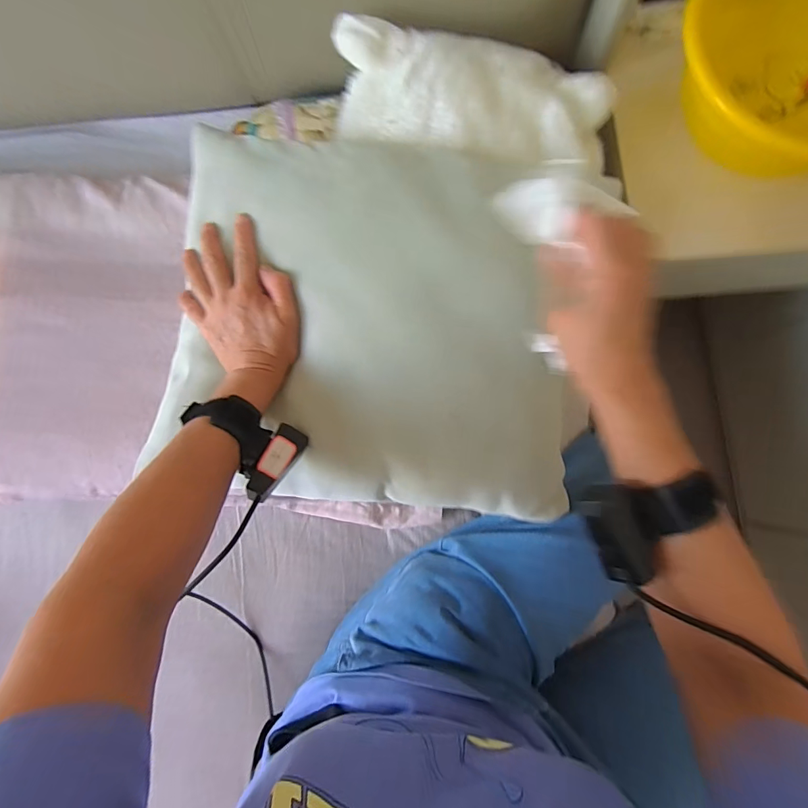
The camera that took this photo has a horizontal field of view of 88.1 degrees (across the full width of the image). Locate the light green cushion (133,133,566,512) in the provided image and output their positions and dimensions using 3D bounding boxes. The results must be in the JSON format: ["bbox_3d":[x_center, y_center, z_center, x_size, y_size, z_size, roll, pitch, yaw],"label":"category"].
[{"bbox_3d":[-0.033,-0.084,0.428,0.420,0.104,0.359,6,82,3],"label":"light green cushion"}]

